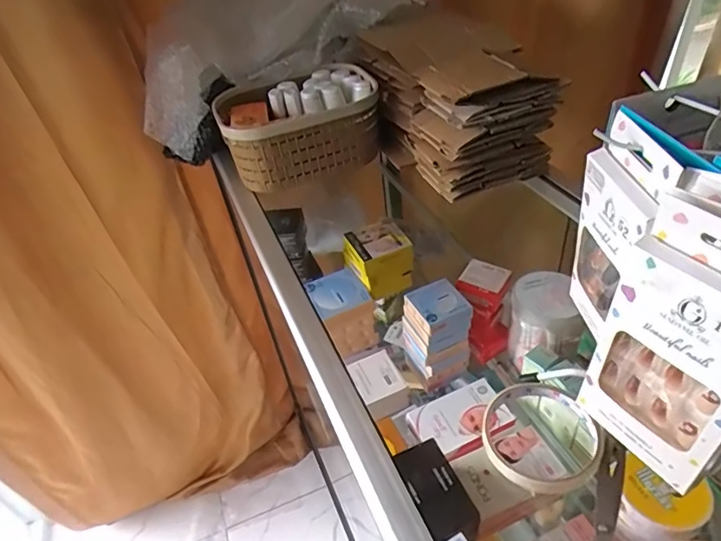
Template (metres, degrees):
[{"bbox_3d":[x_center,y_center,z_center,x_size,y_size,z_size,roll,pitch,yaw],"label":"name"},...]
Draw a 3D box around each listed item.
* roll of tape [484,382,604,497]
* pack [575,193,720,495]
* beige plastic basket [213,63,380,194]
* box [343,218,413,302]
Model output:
[{"bbox_3d":[0.135,0.124,0.380,0.083,0.015,0.084,-4,41,4],"label":"roll of tape"},{"bbox_3d":[0.148,0.040,0.235,0.022,0.133,0.069,-25,44,-19],"label":"pack"},{"bbox_3d":[-0.082,-0.198,0.696,0.200,0.098,0.140,-17,42,-10],"label":"beige plastic basket"},{"bbox_3d":[0.029,-0.019,0.823,0.090,0.091,0.085,-19,42,-13],"label":"box"}]

